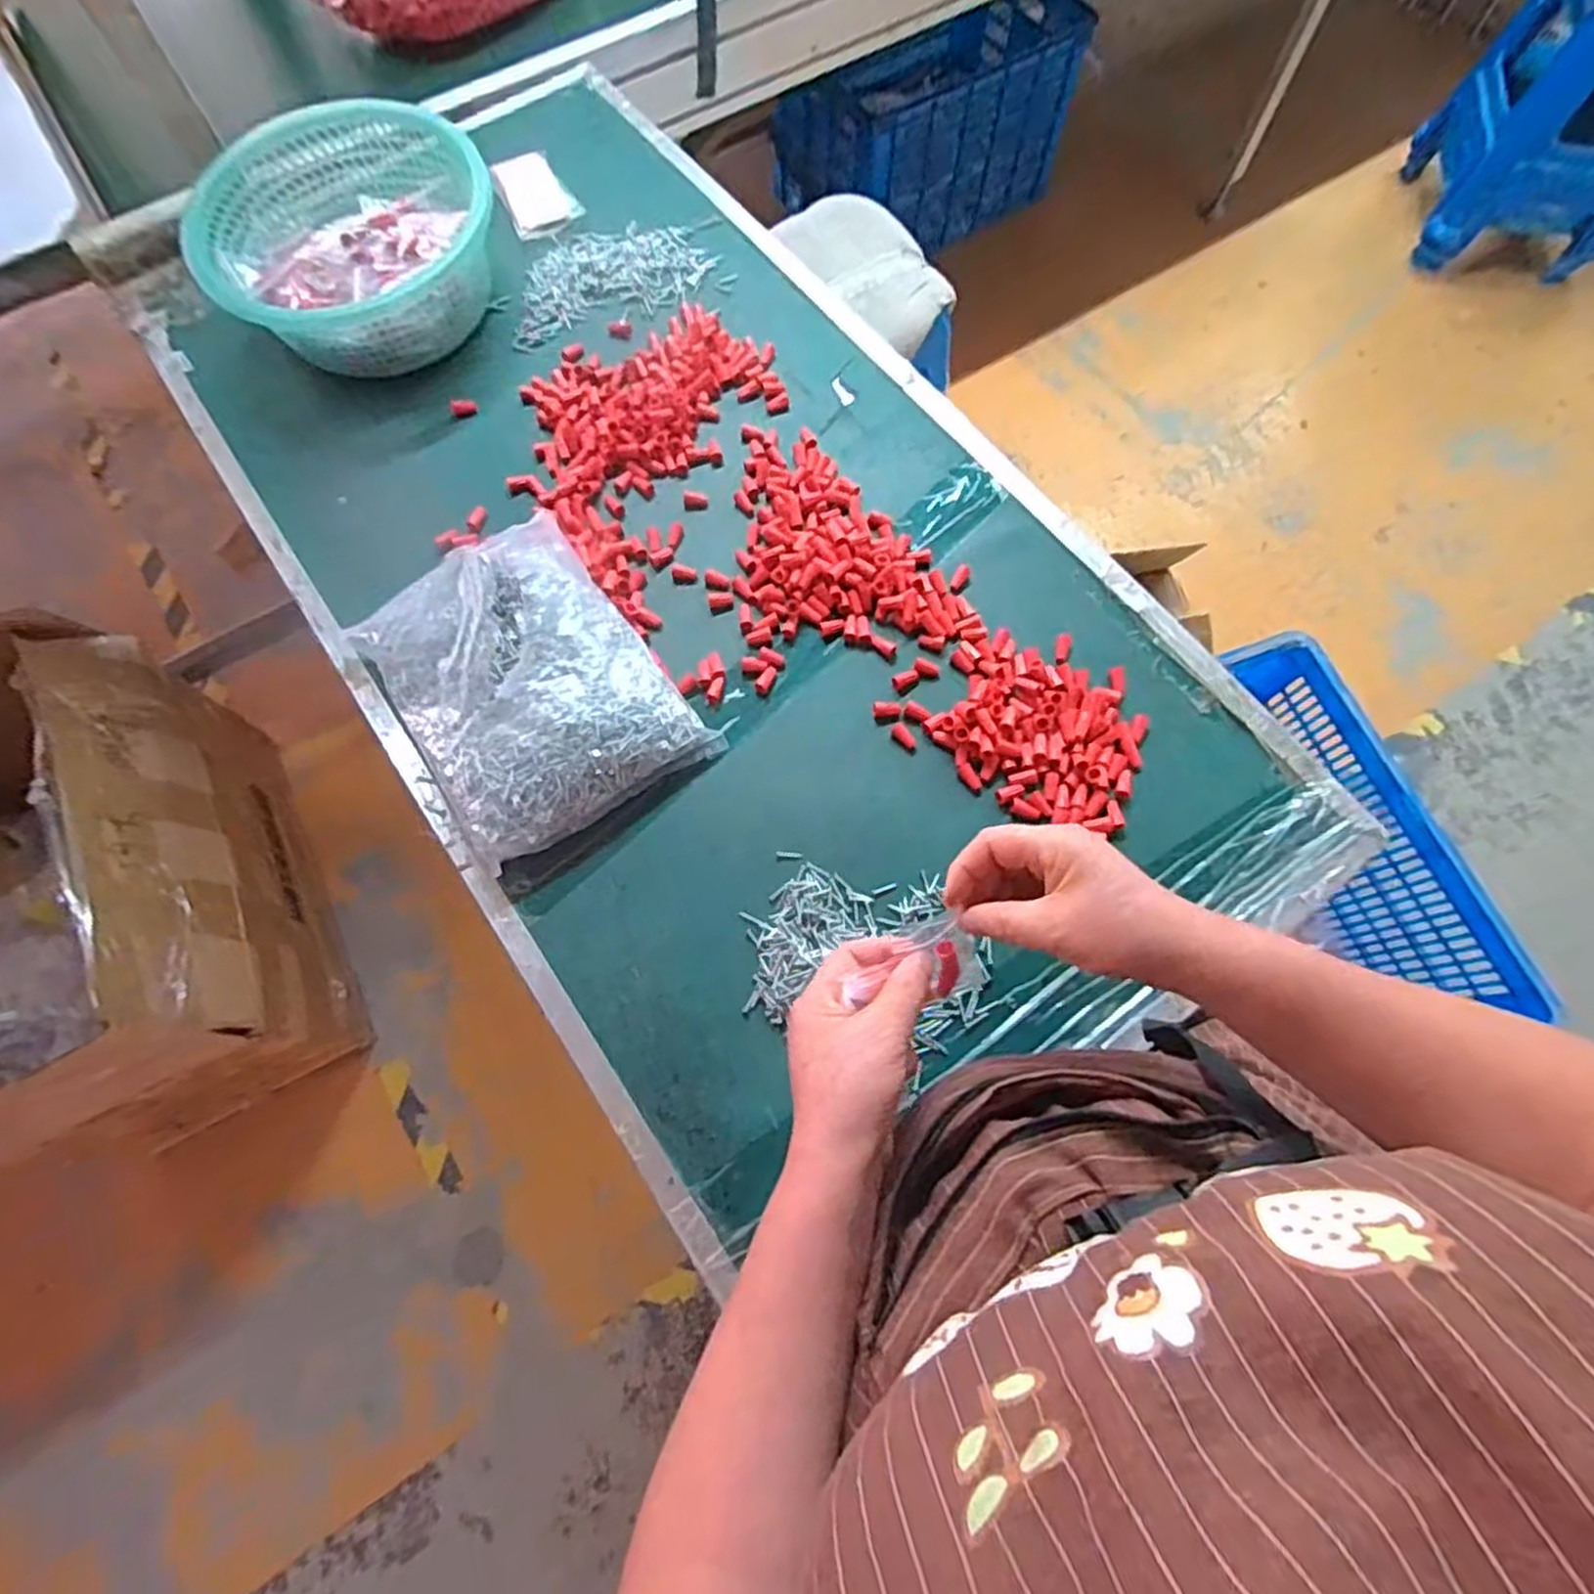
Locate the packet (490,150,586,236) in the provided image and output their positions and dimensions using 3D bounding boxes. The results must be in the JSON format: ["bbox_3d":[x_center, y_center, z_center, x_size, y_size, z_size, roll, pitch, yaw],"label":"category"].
[{"bbox_3d":[-0.285,-0.659,0.842,0.072,0.011,0.107,-24,72,-8],"label":"packet"}]

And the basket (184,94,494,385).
[{"bbox_3d":[-0.428,-0.557,0.770,0.248,0.085,0.281,15,72,6],"label":"basket"}]

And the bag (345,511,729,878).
[{"bbox_3d":[-0.220,-0.096,0.620,0.196,0.064,0.250,-34,74,-10],"label":"bag"}]

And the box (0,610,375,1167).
[{"bbox_3d":[-1.069,0.122,1.126,0.467,0.485,0.736,-26,73,-8],"label":"box"}]

